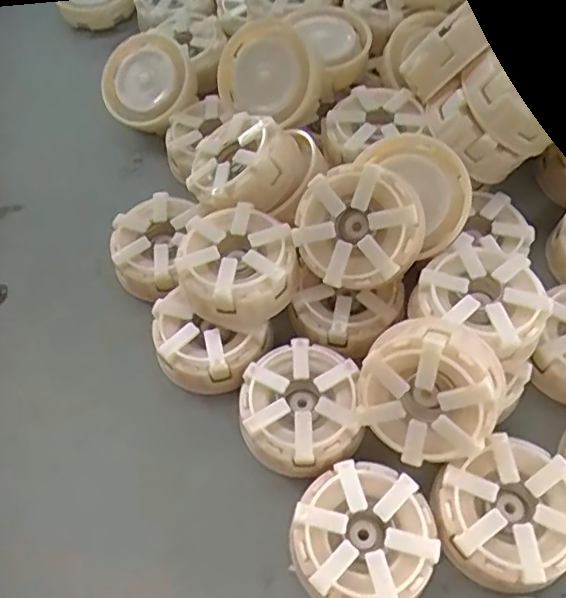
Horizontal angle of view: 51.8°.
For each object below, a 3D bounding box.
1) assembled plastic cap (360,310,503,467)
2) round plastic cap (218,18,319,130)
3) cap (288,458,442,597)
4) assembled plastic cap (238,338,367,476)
[{"bbox_3d":[0.064,0.042,0.256,0.060,0.026,0.060,1,98,11],"label":"assembled plastic cap"},{"bbox_3d":[-0.007,-0.132,0.339,0.056,0.023,0.054,4,99,24],"label":"round plastic cap"},{"bbox_3d":[0.035,0.106,0.256,0.060,0.029,0.058,-2,58,3],"label":"cap"},{"bbox_3d":[0.009,0.054,0.287,0.056,0.030,0.058,-2,58,3],"label":"assembled plastic cap"}]

